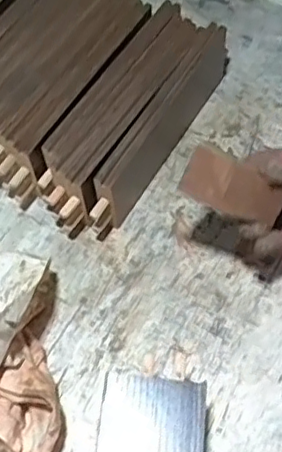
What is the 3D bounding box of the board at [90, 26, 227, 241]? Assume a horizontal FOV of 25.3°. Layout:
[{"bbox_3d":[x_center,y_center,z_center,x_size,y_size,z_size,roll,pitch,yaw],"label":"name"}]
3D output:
[{"bbox_3d":[0.020,-0.086,0.531,0.018,0.070,0.213,26,65,16],"label":"board"}]

